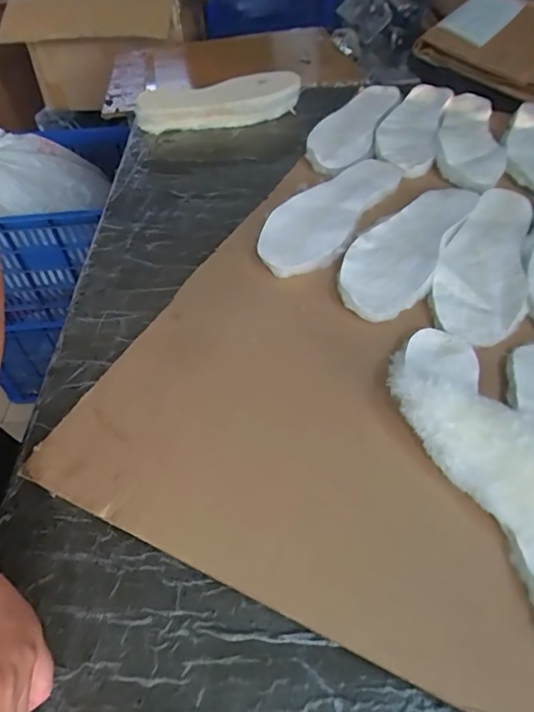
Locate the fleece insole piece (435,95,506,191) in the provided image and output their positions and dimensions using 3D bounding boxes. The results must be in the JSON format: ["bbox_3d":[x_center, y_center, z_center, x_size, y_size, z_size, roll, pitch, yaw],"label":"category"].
[{"bbox_3d":[0.287,-0.309,0.663,0.087,0.016,0.271,8,52,11],"label":"fleece insole piece"}]

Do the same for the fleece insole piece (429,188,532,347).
[{"bbox_3d":[0.229,-0.110,0.492,0.086,0.009,0.260,15,53,16],"label":"fleece insole piece"}]

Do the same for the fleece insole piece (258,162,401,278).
[{"bbox_3d":[0.075,-0.175,0.557,0.091,0.013,0.255,27,54,17],"label":"fleece insole piece"}]

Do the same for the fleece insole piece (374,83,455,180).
[{"bbox_3d":[0.212,-0.337,0.688,0.084,0.019,0.247,14,53,16],"label":"fleece insole piece"}]

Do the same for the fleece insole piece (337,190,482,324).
[{"bbox_3d":[0.153,-0.129,0.511,0.088,0.013,0.252,23,56,21],"label":"fleece insole piece"}]

